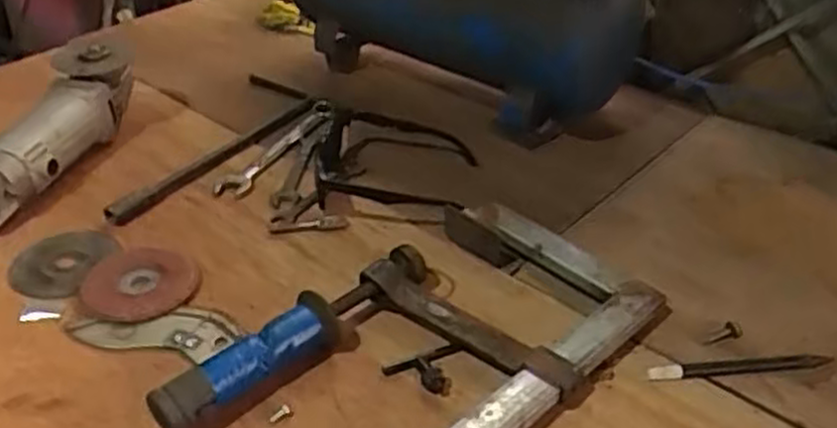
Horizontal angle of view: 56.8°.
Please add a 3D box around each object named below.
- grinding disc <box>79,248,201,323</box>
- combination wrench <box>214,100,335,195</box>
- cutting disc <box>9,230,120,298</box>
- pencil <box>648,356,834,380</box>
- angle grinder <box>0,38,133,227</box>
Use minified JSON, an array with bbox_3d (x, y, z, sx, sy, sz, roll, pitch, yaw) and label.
[{"bbox_3d":[-0.217,0.055,0.609,0.089,0.008,0.089,0,35,0],"label":"grinding disc"},{"bbox_3d":[-0.143,-0.068,0.777,0.030,0.019,0.181,17,39,22],"label":"combination wrench"},{"bbox_3d":[-0.291,0.038,0.637,0.083,0.004,0.083,0,35,0],"label":"cutting disc"},{"bbox_3d":[0.223,0.107,0.540,0.128,0.005,0.013,-4,36,-6],"label":"pencil"},{"bbox_3d":[-0.354,-0.064,0.708,0.069,0.084,0.297,8,36,10],"label":"angle grinder"}]

